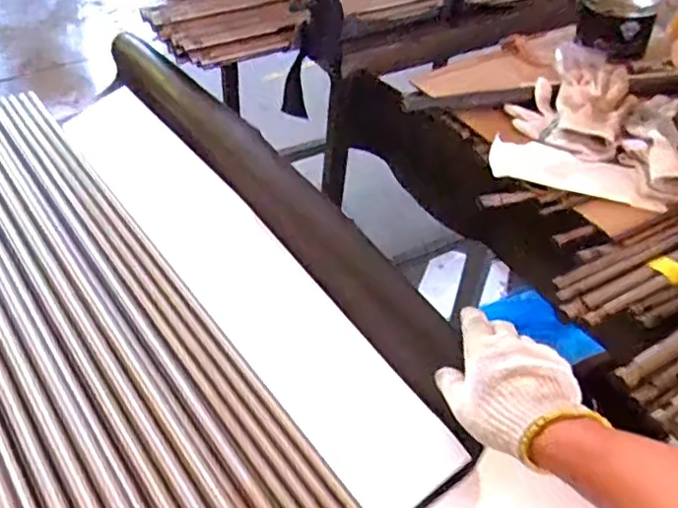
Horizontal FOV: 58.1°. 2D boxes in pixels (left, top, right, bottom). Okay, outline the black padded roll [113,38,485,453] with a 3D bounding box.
[{"bbox_3d":[-0.110,-0.106,0.876,0.069,0.077,0.884,-27,54,-26],"label":"black padded roll"}]

